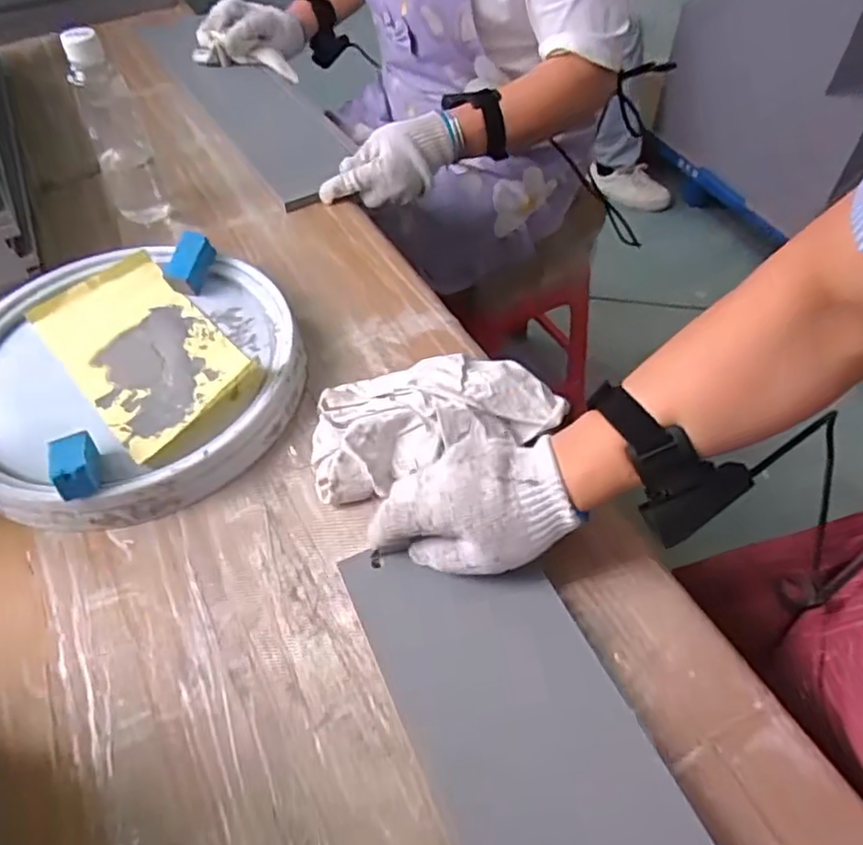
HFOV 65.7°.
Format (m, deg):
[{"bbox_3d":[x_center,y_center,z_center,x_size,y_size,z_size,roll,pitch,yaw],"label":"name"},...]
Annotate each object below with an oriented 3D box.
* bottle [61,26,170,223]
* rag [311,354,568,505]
[{"bbox_3d":[-0.324,-0.298,0.680,0.055,0.183,0.052,-21,54,-14],"label":"bottle"},{"bbox_3d":[0.002,-0.004,0.528,0.199,0.046,0.099,-18,53,-6],"label":"rag"}]

